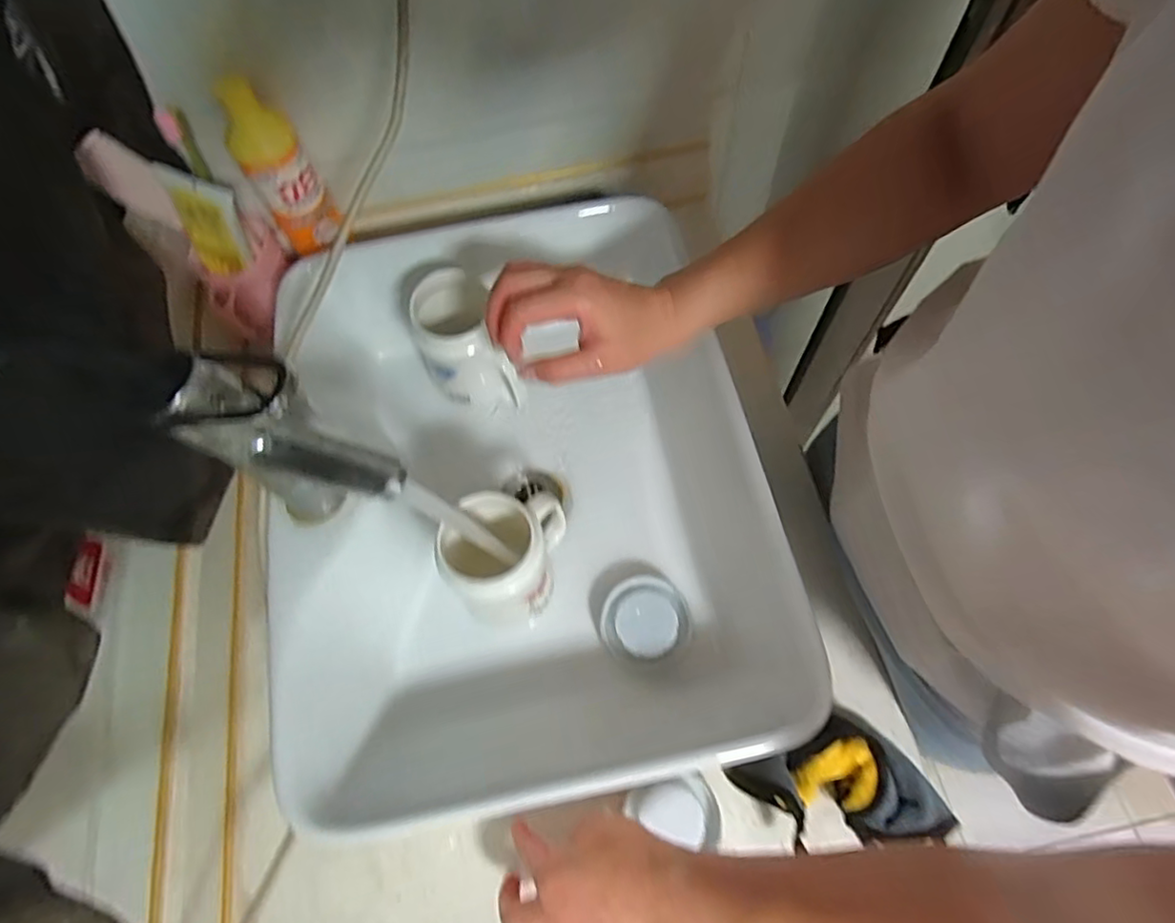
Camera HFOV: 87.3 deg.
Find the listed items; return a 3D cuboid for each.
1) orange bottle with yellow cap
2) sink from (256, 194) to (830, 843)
[{"bbox_3d":[-0.288,-0.279,0.575,0.057,0.155,0.069,-26,68,-8],"label":"orange bottle with yellow cap"},{"bbox_3d":[-0.047,0.009,0.529,0.386,0.142,0.490,-8,66,0],"label":"sink"}]

